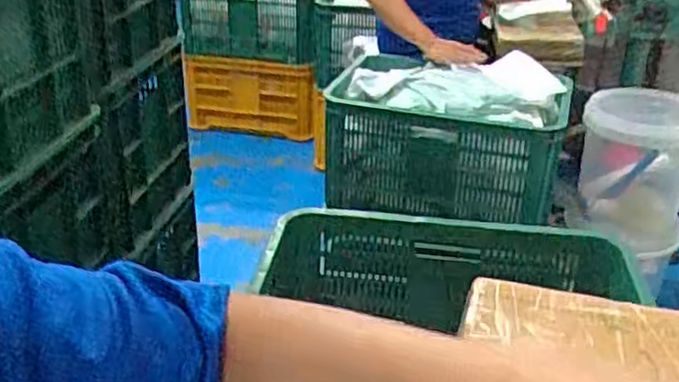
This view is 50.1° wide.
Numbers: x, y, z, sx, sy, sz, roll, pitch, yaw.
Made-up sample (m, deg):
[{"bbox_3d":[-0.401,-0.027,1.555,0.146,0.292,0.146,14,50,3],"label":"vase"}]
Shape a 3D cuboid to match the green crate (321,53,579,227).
[{"bbox_3d":[0.233,-0.106,1.660,0.513,0.286,0.317,10,30,16],"label":"green crate"}]

